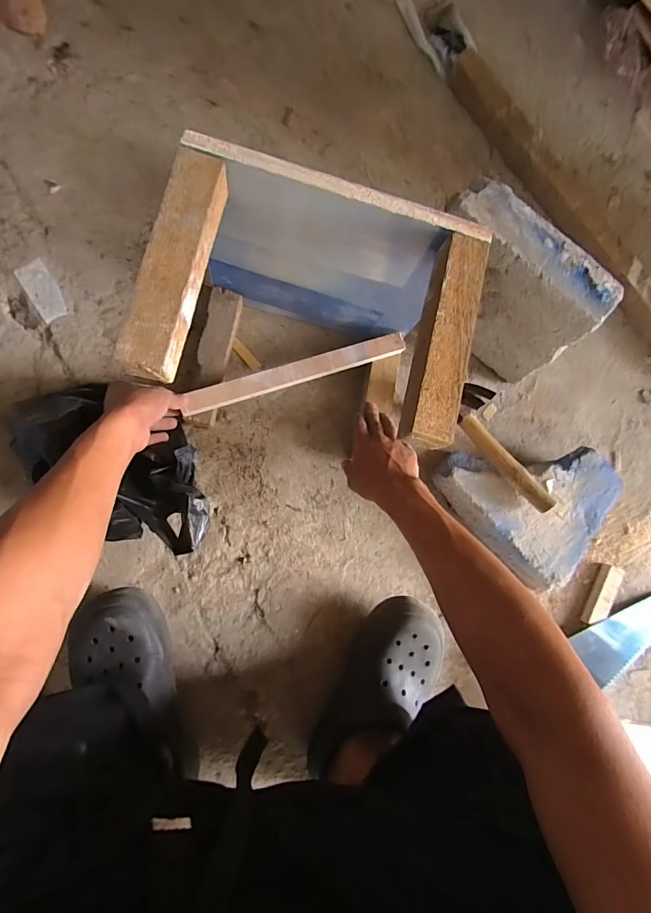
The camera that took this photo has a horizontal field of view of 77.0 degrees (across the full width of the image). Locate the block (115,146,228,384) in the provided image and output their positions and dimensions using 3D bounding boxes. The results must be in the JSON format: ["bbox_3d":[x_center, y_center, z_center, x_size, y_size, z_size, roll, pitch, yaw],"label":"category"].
[{"bbox_3d":[-0.129,-0.163,0.356,0.043,0.039,0.196,14,81,-7],"label":"block"}]

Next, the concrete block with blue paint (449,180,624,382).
[{"bbox_3d":[0.245,-0.230,0.587,0.243,0.215,0.074,41,81,-3],"label":"concrete block with blue paint"}]

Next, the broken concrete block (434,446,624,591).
[{"bbox_3d":[0.311,0.048,0.625,0.205,0.071,0.230,-44,92,-10],"label":"broken concrete block"}]

